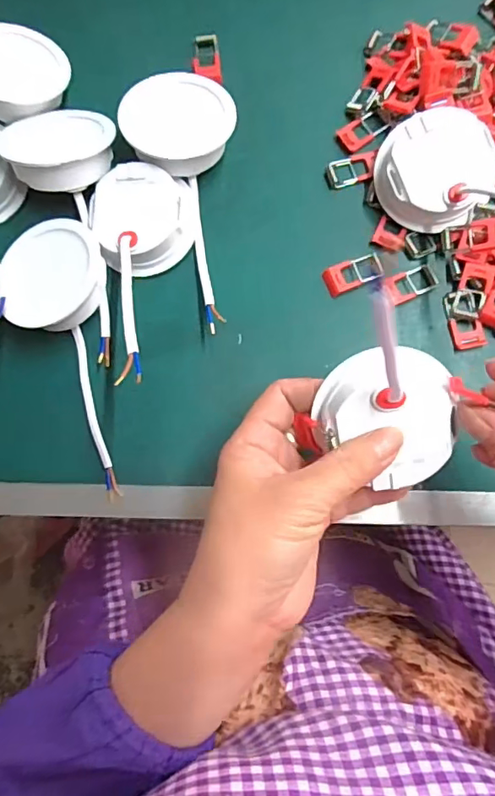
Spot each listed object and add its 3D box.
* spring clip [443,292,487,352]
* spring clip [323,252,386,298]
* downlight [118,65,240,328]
[{"bbox_3d":[0.134,-0.049,0.319,0.020,0.004,0.036,-11,80,4],"label":"spring clip"},{"bbox_3d":[0.067,-0.079,0.329,0.037,0.004,0.019,-23,79,1],"label":"spring clip"},{"bbox_3d":[-0.026,-0.129,0.330,0.067,0.033,0.162,-19,79,2],"label":"downlight"}]

